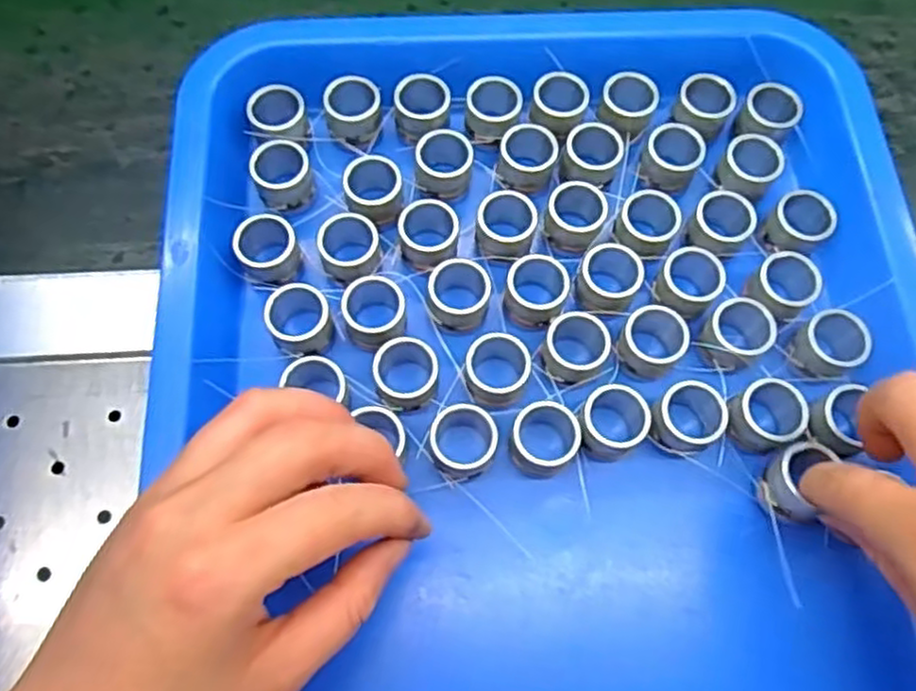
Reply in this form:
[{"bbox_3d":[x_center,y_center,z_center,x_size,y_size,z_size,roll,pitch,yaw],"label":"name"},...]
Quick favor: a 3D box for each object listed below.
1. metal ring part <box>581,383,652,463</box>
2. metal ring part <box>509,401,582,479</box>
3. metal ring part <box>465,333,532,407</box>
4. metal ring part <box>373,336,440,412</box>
[{"bbox_3d":[0.060,0.028,0.282,0.029,0.021,0.025,-40,74,-16],"label":"metal ring part"},{"bbox_3d":[0.032,0.037,0.277,0.025,0.020,0.028,15,68,5],"label":"metal ring part"},{"bbox_3d":[0.015,0.010,0.287,0.024,0.019,0.023,1,68,-1],"label":"metal ring part"},{"bbox_3d":[-0.020,0.012,0.285,0.024,0.018,0.025,1,68,-1],"label":"metal ring part"}]

